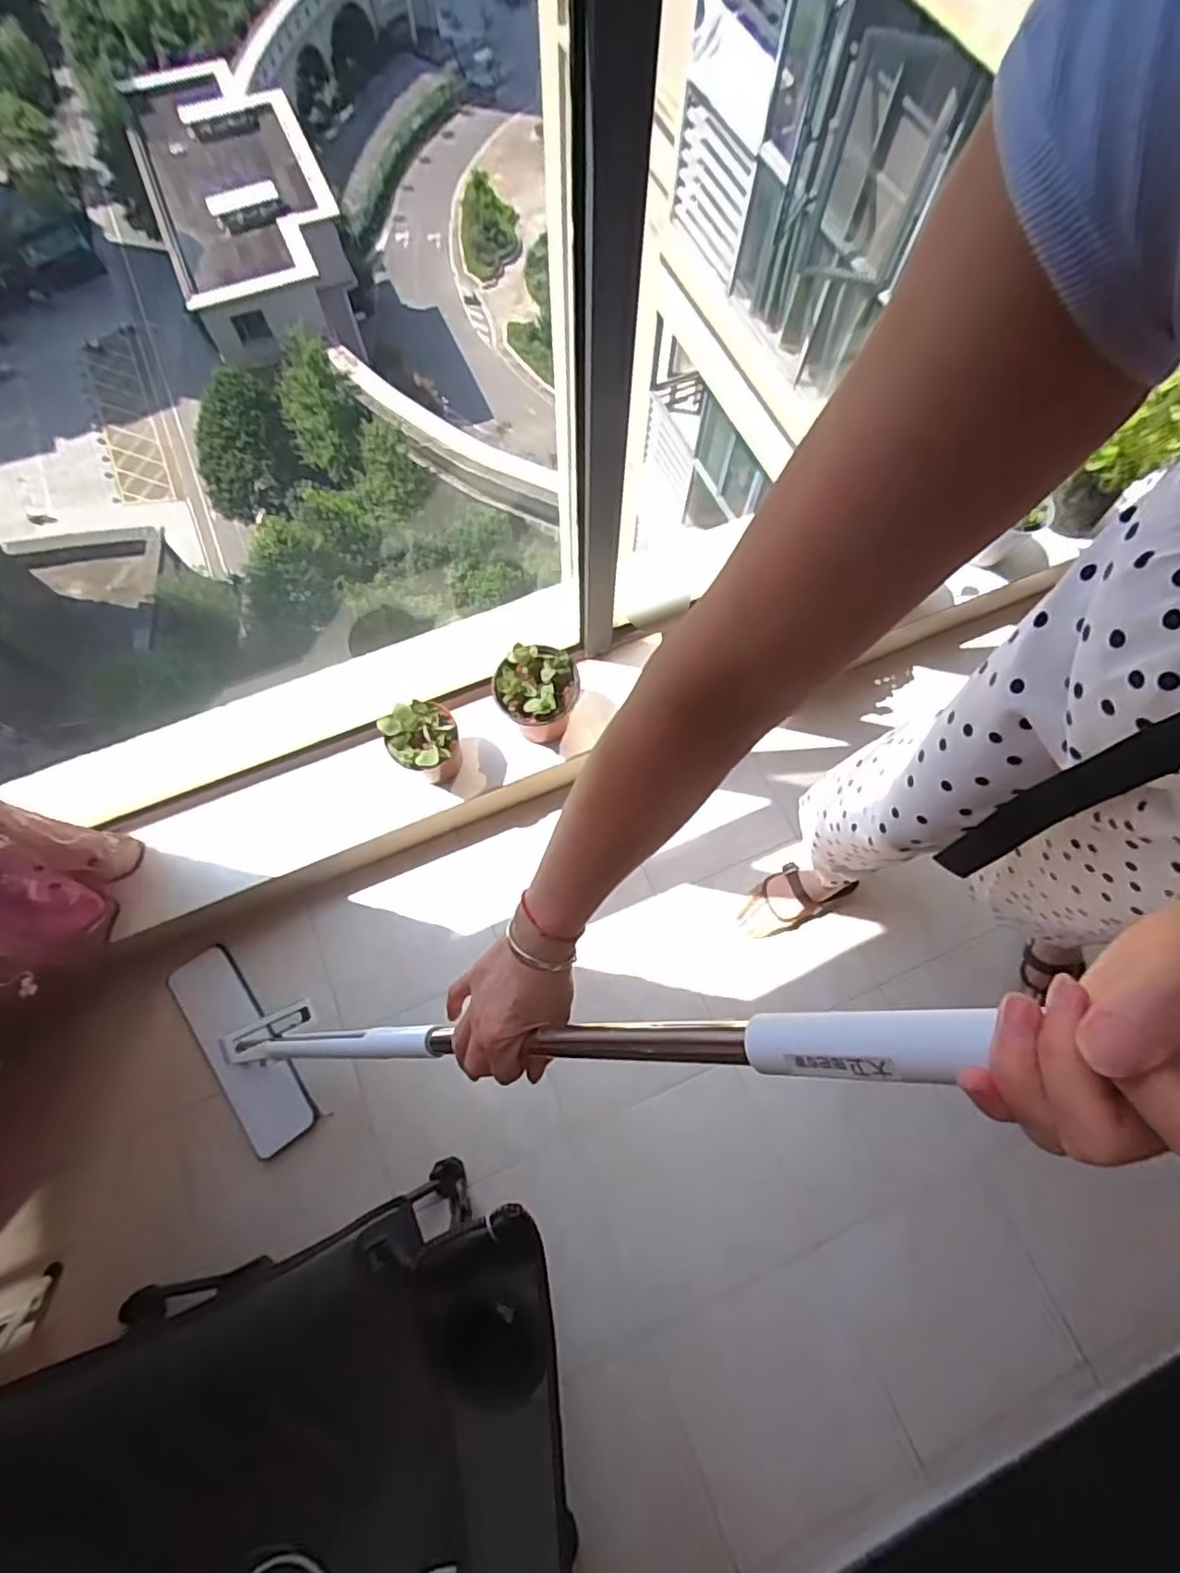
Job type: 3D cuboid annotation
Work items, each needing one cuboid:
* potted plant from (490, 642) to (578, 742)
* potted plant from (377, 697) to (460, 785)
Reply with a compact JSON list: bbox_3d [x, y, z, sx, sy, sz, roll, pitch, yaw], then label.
[{"bbox_3d":[-0.087,-0.151,1.092,0.138,0.157,0.124,-10,72,-5],"label":"potted plant"},{"bbox_3d":[-0.275,-0.070,1.083,0.113,0.118,0.114,0,72,-1],"label":"potted plant"}]

